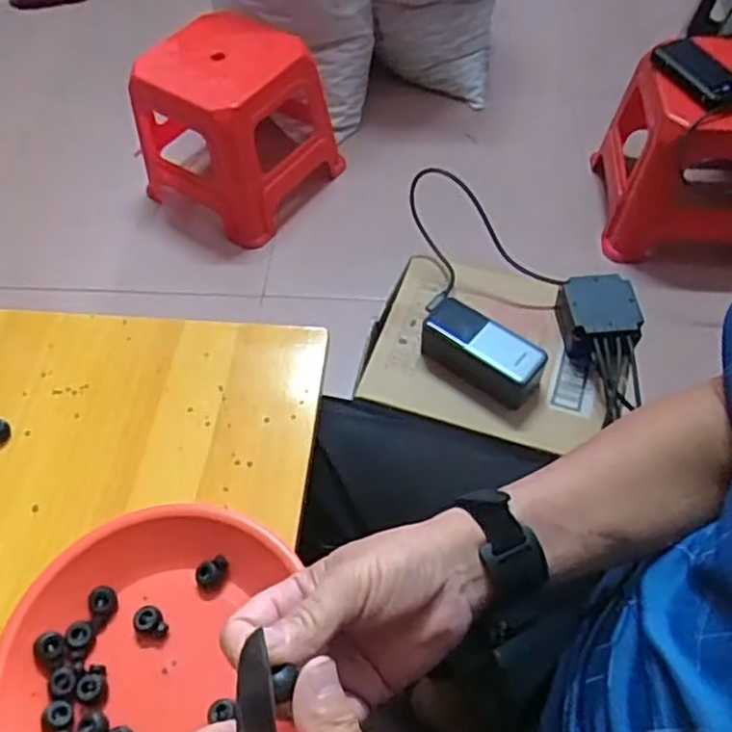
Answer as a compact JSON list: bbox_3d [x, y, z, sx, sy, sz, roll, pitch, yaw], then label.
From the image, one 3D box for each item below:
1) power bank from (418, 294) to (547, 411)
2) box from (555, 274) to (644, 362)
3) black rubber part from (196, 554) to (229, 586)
[{"bbox_3d":[0.123,-0.016,0.753,0.136,0.054,0.057,31,62,21],"label":"power bank"},{"bbox_3d":[0.260,-0.055,0.781,0.079,0.059,0.083,-2,56,1],"label":"box"},{"bbox_3d":[-0.103,0.136,0.465,0.022,0.013,0.016,-18,57,-10],"label":"black rubber part"}]

